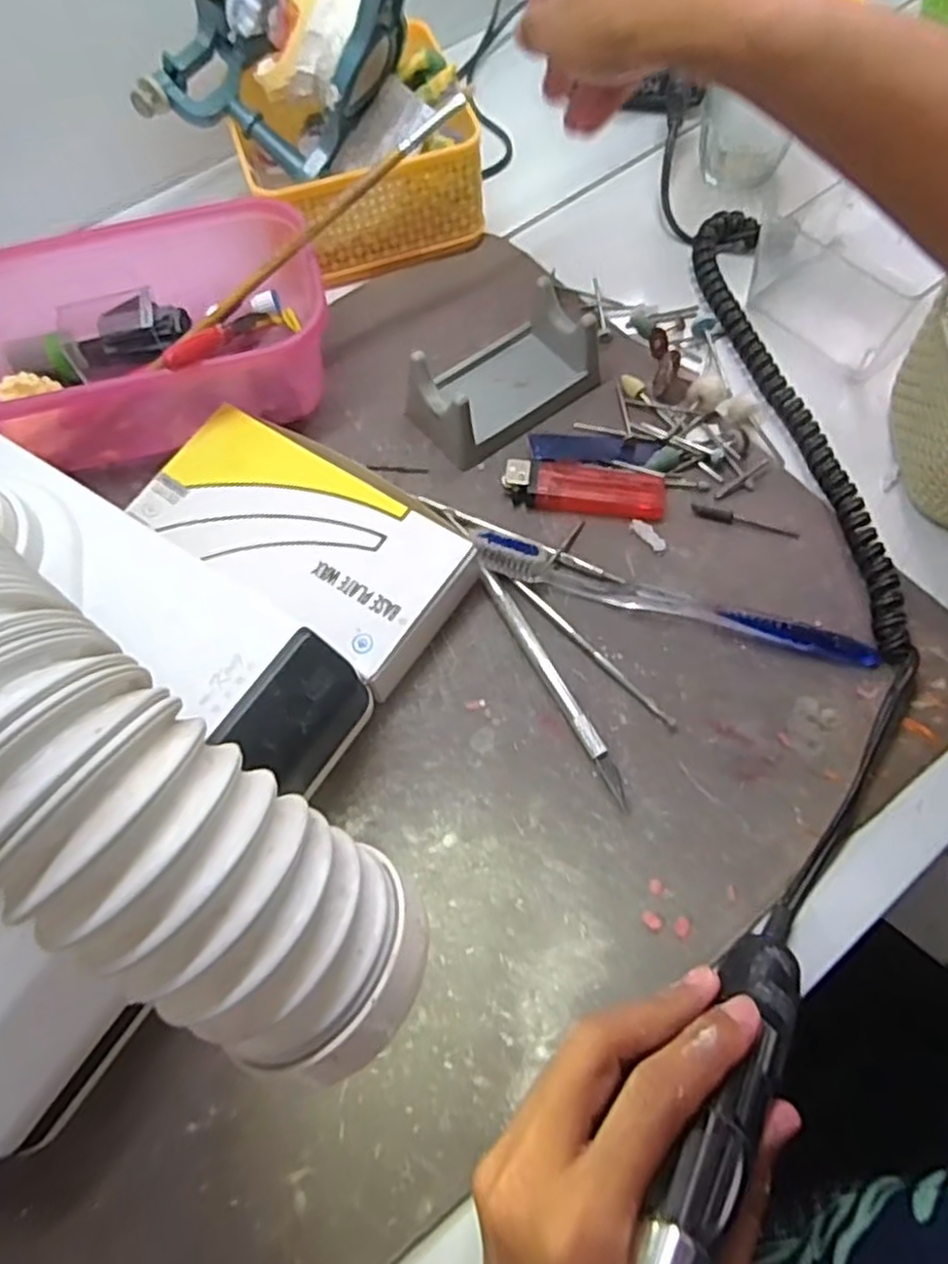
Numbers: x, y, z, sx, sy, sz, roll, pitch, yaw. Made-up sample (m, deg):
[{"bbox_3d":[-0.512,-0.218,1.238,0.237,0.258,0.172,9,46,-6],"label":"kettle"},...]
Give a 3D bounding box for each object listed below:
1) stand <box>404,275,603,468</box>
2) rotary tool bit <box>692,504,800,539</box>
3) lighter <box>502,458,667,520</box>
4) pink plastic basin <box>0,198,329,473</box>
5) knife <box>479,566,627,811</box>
[{"bbox_3d":[0.017,-0.138,0.394,0.098,0.037,0.058,-32,68,-13],"label":"stand"},{"bbox_3d":[0.134,-0.055,0.370,0.052,0.004,0.006,14,68,8],"label":"rotary tool bit"},{"bbox_3d":[0.056,-0.074,0.377,0.079,0.011,0.028,9,65,5],"label":"lighter"},{"bbox_3d":[-0.176,-0.162,0.398,0.189,0.062,0.121,-16,66,-6],"label":"pink plastic basin"},{"bbox_3d":[0.035,0.020,0.336,0.008,0.007,0.125,-26,67,-10],"label":"knife"}]

